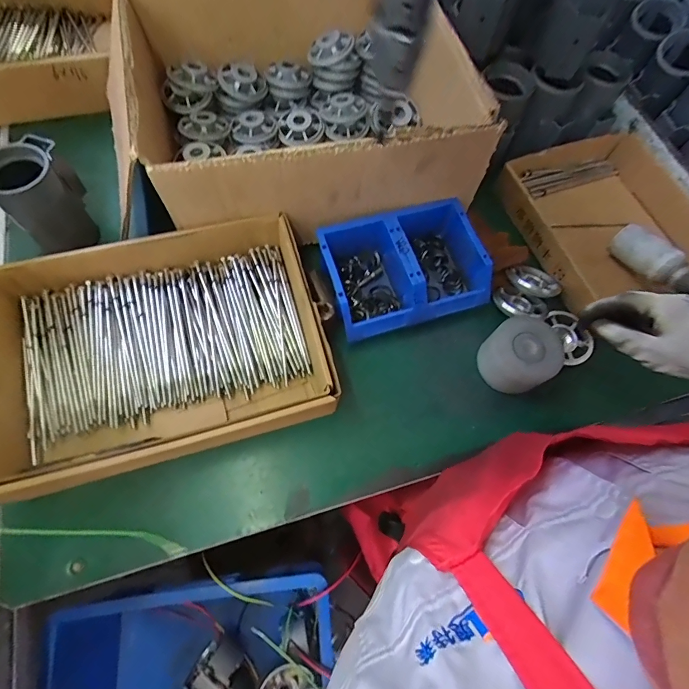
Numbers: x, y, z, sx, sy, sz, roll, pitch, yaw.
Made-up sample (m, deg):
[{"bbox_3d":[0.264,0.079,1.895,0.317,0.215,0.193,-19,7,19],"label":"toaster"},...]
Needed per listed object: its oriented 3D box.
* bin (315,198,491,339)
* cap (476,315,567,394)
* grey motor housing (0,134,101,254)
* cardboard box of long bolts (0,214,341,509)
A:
[{"bbox_3d":[0.081,-0.103,0.557,0.206,0.088,0.153,-16,70,-9],"label":"bin"},{"bbox_3d":[0.229,0.014,0.515,0.094,0.067,0.086,1,68,-2],"label":"cap"},{"bbox_3d":[-0.399,-0.194,0.536,0.082,0.127,0.100,43,73,14],"label":"grey motor housing"},{"bbox_3d":[-0.221,0.002,0.487,0.367,0.094,0.263,-15,70,-8],"label":"cardboard box of long bolts"}]

